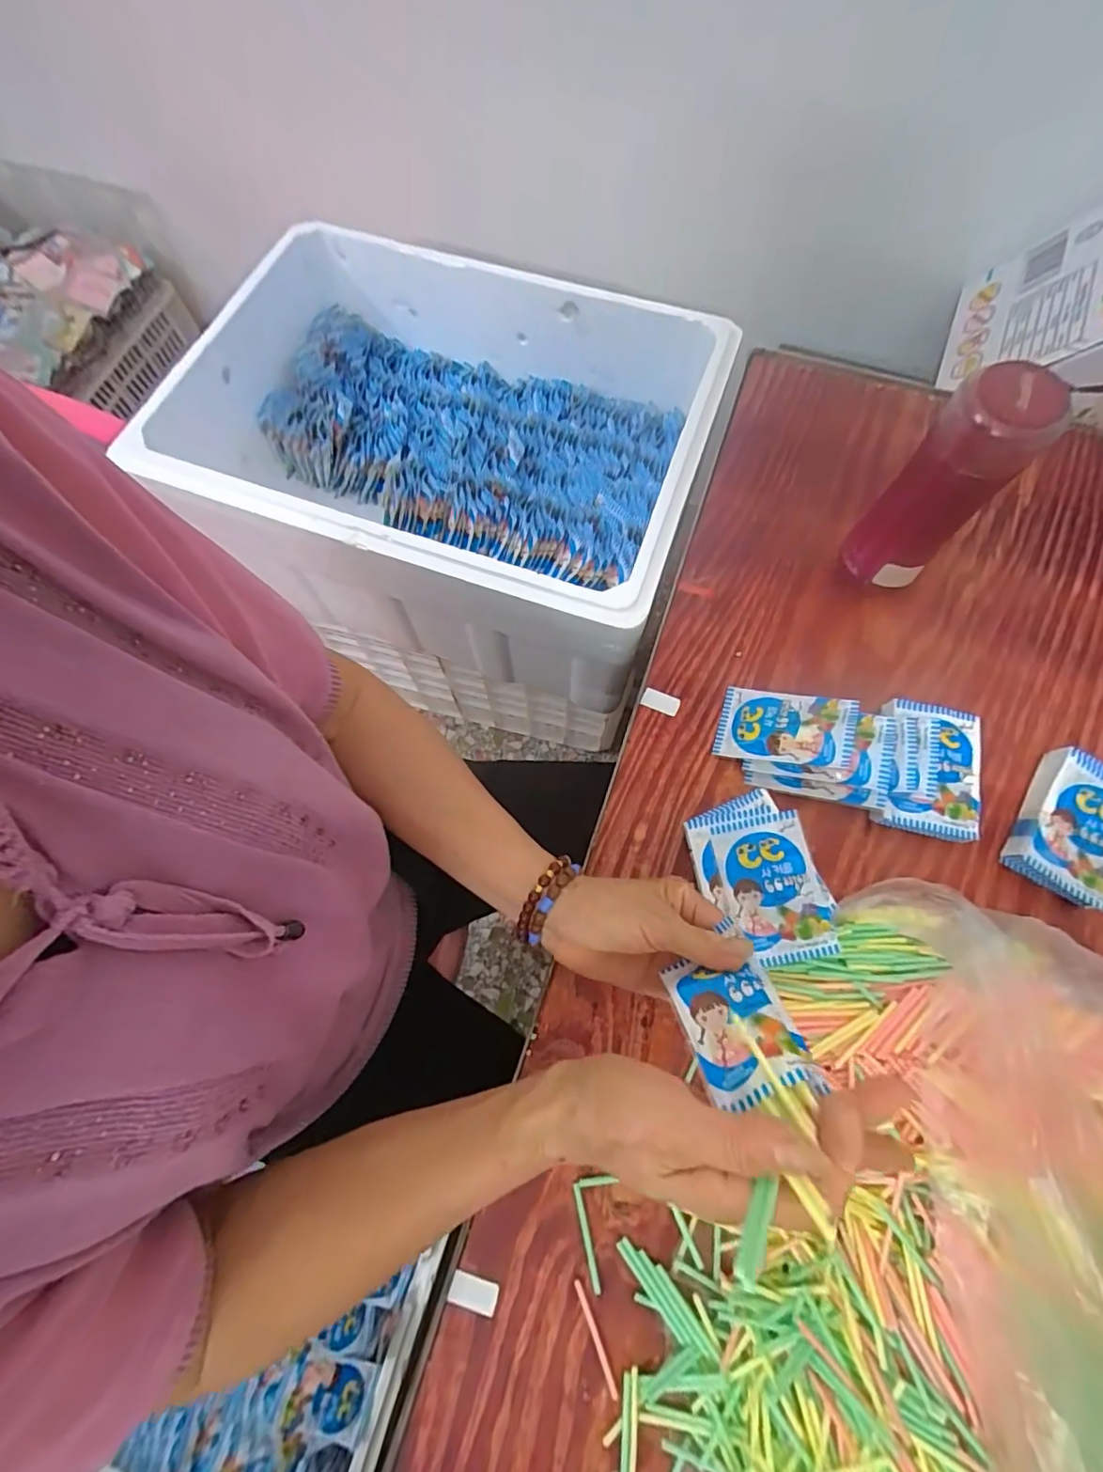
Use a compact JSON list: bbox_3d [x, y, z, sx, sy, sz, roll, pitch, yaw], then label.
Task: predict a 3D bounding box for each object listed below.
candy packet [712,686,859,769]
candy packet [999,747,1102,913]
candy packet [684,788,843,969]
[{"bbox_3d":[0.191,-0.008,0.460,0.102,0.011,0.063,8,67,29],"label":"candy packet"},{"bbox_3d":[0.411,0.074,0.436,0.076,0.029,0.108,31,75,12],"label":"candy packet"},{"bbox_3d":[0.157,0.106,0.416,0.085,0.016,0.118,-17,71,-4],"label":"candy packet"}]

